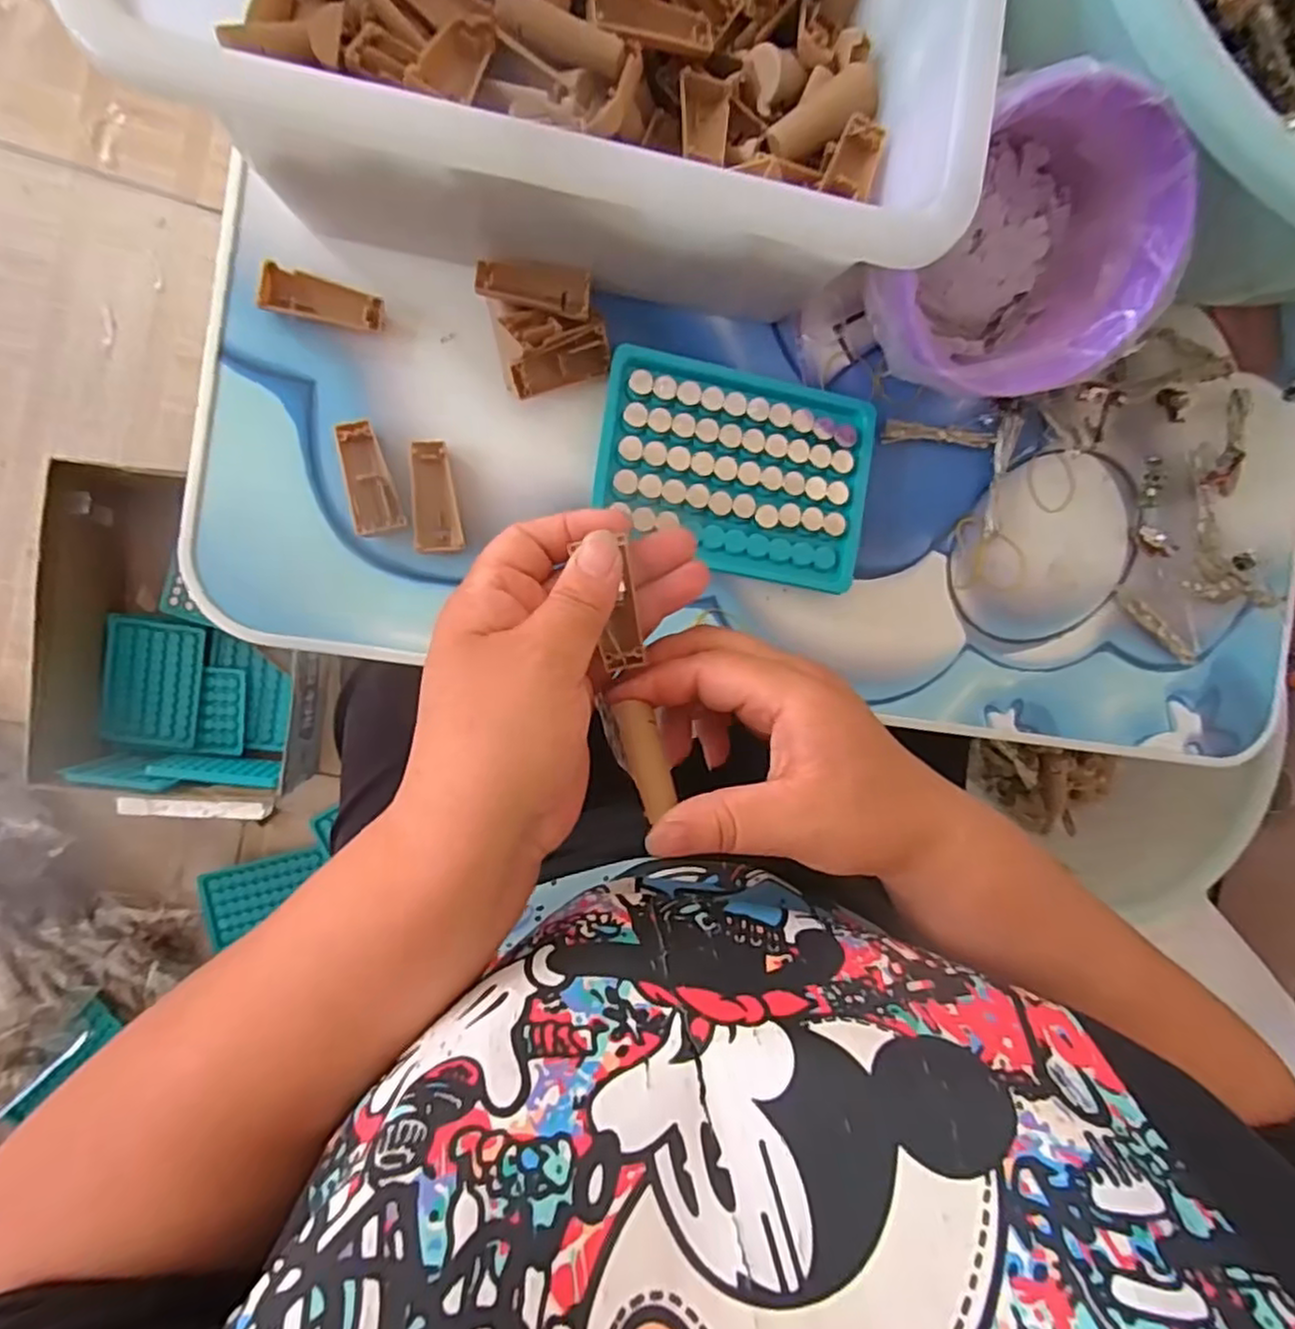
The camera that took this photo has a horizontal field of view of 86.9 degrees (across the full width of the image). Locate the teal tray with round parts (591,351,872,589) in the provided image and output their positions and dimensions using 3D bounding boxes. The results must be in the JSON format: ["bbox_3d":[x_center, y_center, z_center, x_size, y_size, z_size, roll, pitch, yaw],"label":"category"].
[{"bbox_3d":[0.043,-0.094,0.332,0.132,0.018,0.093,9,91,-10],"label":"teal tray with round parts"}]

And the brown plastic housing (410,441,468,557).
[{"bbox_3d":[-0.097,-0.076,0.312,0.020,0.006,0.051,-5,94,-10],"label":"brown plastic housing"}]

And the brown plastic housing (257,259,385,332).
[{"bbox_3d":[-0.144,-0.162,0.304,0.050,0.010,0.017,8,91,-10],"label":"brown plastic housing"}]

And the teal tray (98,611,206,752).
[{"bbox_3d":[-0.533,0.019,0.738,0.086,0.007,0.135,6,93,-27],"label":"teal tray"}]

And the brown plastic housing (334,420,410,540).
[{"bbox_3d":[-0.125,-0.083,0.307,0.021,0.008,0.049,-15,95,-9],"label":"brown plastic housing"}]

